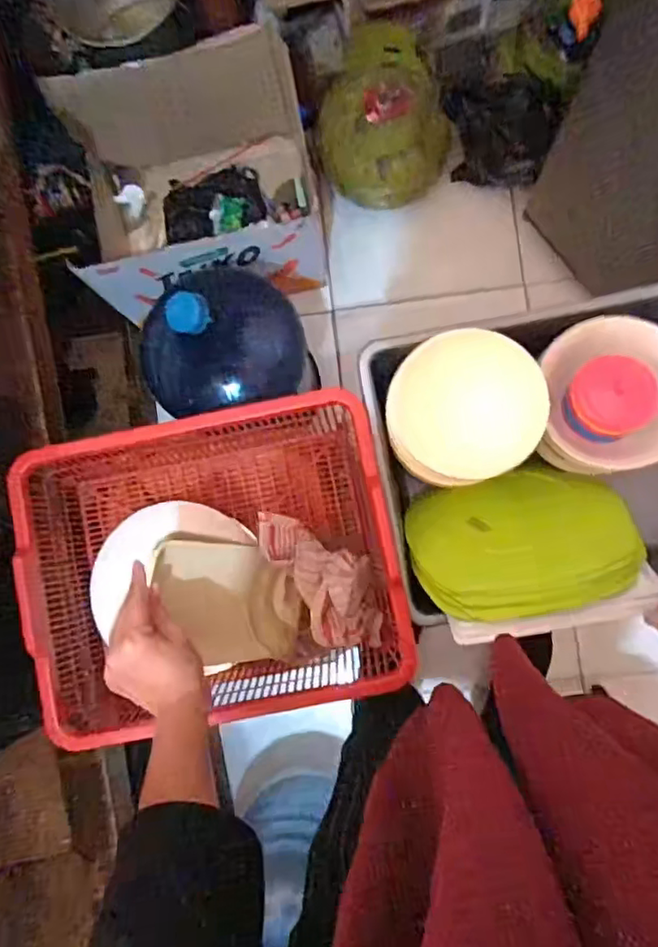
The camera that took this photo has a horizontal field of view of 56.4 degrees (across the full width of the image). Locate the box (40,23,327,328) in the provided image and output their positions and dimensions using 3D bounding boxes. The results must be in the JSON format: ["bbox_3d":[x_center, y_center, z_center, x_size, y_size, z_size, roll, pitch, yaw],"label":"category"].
[{"bbox_3d":[-0.266,-0.596,1.249,0.448,0.276,0.504,-13,84,3],"label":"box"}]

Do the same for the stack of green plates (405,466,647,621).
[{"bbox_3d":[0.194,0.064,0.635,0.215,0.028,0.174,-14,46,14],"label":"stack of green plates"}]

